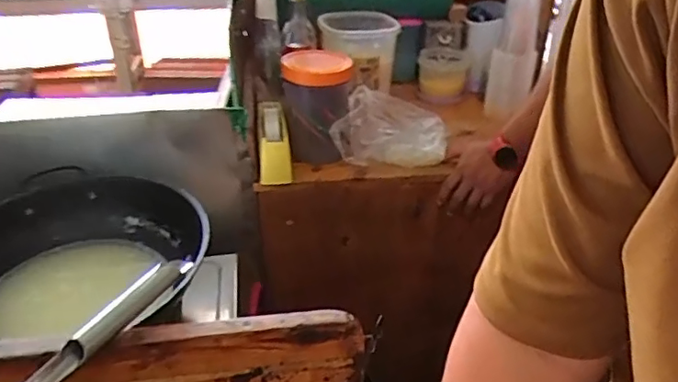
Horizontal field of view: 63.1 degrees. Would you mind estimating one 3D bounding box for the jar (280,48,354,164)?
[{"bbox_3d":[-0.041,-0.159,1.019,0.114,0.172,0.133,-4,33,-8],"label":"jar"}]

